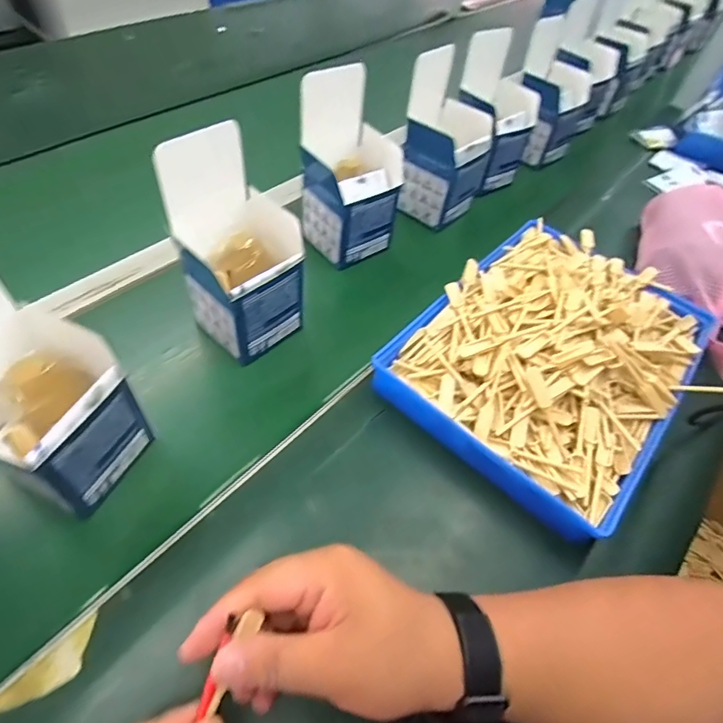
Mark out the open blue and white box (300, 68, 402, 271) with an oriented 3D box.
[{"bbox_3d":[-0.013,-0.200,0.529,0.097,0.195,0.088,-29,60,-23],"label":"open blue and white box"}]

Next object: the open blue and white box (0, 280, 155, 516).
[{"bbox_3d":[-0.223,0.020,0.315,0.093,0.169,0.099,24,55,14],"label":"open blue and white box"}]

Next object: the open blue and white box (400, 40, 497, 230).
[{"bbox_3d":[0.106,-0.277,0.591,0.096,0.166,0.100,35,58,20],"label":"open blue and white box"}]

